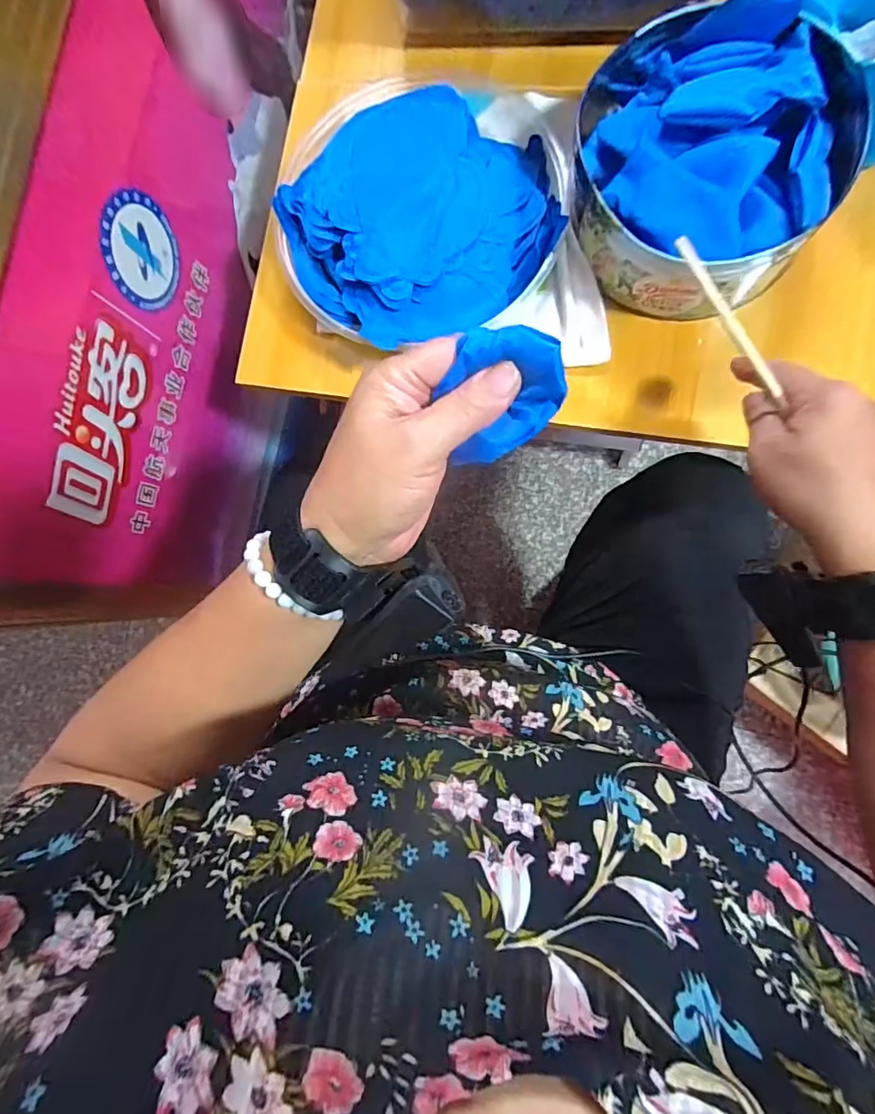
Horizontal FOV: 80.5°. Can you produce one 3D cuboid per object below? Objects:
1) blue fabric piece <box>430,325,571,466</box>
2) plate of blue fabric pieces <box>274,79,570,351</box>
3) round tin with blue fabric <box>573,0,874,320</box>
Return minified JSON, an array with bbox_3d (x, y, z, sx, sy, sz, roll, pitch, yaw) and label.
[{"bbox_3d":[0.029,-0.076,0.237,0.056,0.023,0.052,-1,86,8],"label":"blue fabric piece"},{"bbox_3d":[-0.014,-0.280,0.422,0.228,0.049,0.207,-14,84,7],"label":"plate of blue fabric pieces"},{"bbox_3d":[0.193,-0.291,0.374,0.184,0.073,0.190,-1,86,8],"label":"round tin with blue fabric"}]

